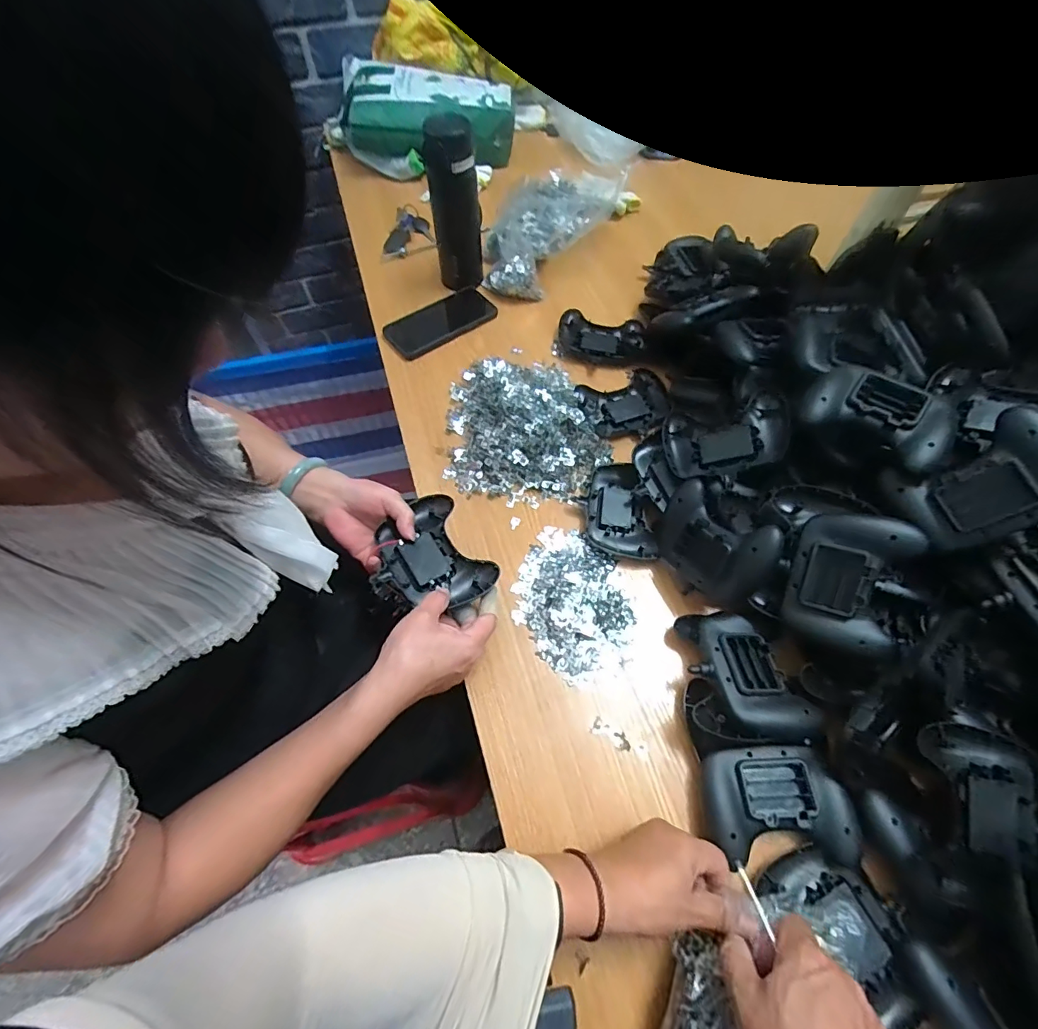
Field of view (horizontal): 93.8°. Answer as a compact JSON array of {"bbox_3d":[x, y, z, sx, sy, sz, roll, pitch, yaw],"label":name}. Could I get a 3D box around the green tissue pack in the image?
[{"bbox_3d":[-0.195,-0.812,0.992,0.370,0.118,0.165,8,61,6],"label":"green tissue pack"}]

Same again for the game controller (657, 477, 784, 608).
[{"bbox_3d":[0.195,0.031,0.491,0.031,0.091,0.121,2,31,-40],"label":"game controller"}]

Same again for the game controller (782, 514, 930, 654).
[{"bbox_3d":[0.292,0.059,0.435,0.086,0.046,0.118,24,99,32],"label":"game controller"}]

